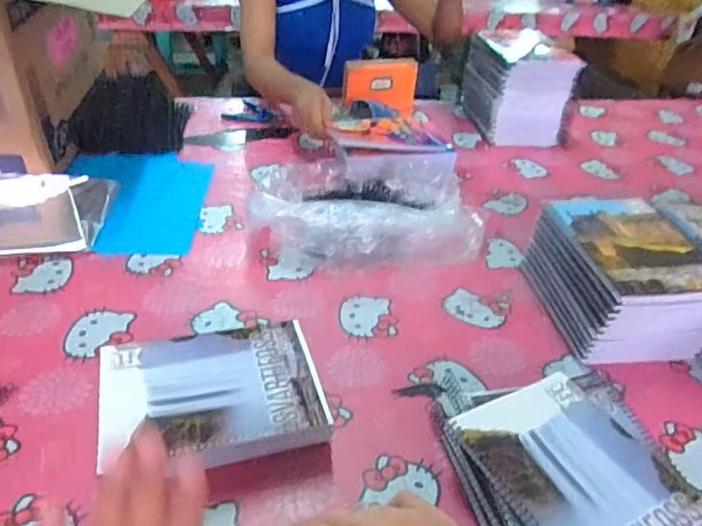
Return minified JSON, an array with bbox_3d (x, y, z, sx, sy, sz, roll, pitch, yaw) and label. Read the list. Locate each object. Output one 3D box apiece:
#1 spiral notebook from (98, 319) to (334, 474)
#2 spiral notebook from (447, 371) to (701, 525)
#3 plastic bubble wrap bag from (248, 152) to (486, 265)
[{"bbox_3d":[-0.129,0.121,0.544,0.198,0.014,0.147,-7,39,-17],"label":"spiral notebook"},{"bbox_3d":[0.197,0.179,0.486,0.145,0.011,0.191,-13,41,-24],"label":"spiral notebook"},{"bbox_3d":[0.025,-0.089,0.866,0.341,0.080,0.241,-1,38,-10],"label":"plastic bubble wrap bag"}]

